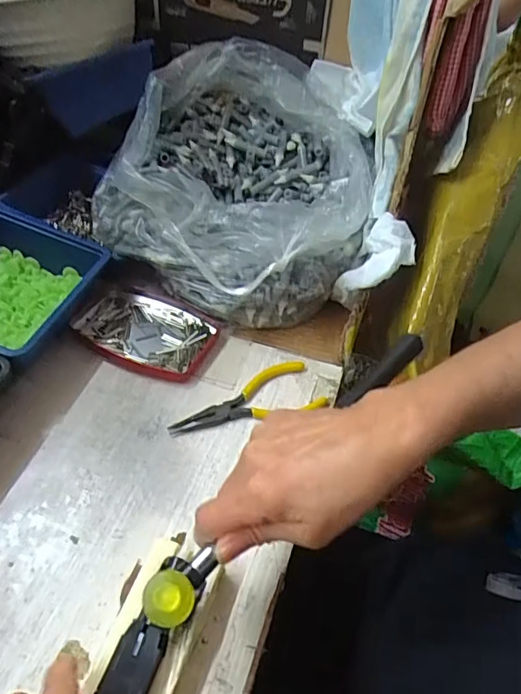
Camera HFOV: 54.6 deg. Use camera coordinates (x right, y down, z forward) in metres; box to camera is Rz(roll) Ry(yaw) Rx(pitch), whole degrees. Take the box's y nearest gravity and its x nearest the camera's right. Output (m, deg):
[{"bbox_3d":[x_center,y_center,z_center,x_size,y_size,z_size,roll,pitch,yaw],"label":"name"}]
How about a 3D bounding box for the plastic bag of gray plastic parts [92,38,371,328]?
[{"bbox_3d":[-0.018,-0.166,0.506,0.258,0.153,0.258,20,49,13],"label":"plastic bag of gray plastic parts"}]

